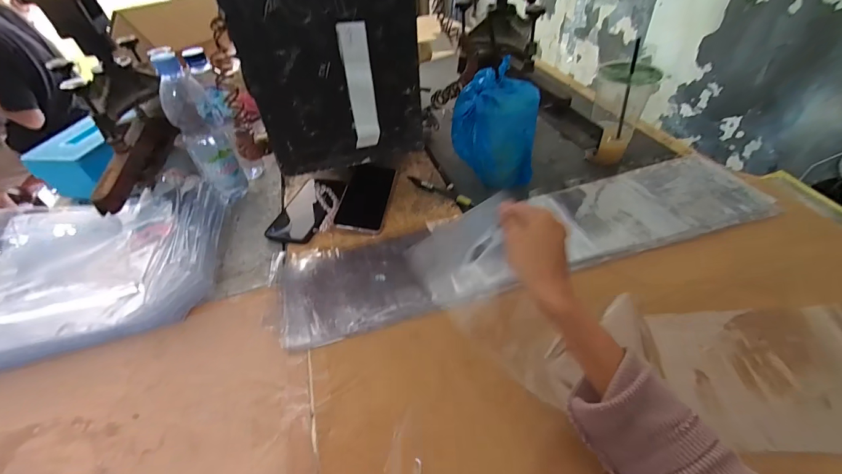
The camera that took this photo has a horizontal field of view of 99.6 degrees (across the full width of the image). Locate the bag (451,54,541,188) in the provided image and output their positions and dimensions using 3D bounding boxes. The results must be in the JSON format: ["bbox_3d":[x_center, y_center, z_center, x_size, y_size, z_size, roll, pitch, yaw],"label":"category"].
[{"bbox_3d":[0.115,-0.159,0.567,0.124,0.182,0.082,2,44,8],"label":"bag"}]

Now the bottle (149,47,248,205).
[{"bbox_3d":[-0.356,-0.165,0.581,0.059,0.248,0.065,-30,49,-23],"label":"bottle"}]

